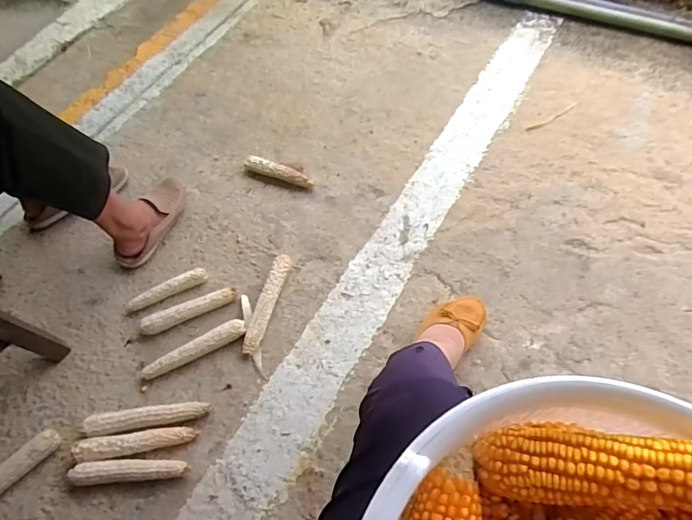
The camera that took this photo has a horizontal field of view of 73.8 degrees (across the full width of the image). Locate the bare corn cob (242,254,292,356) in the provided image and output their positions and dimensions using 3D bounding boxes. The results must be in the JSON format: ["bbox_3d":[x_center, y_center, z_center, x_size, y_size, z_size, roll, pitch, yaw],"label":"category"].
[{"bbox_3d":[-0.149,0.082,0.875,0.032,0.036,0.202,13,62,10],"label":"bare corn cob"}]

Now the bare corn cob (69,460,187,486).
[{"bbox_3d":[-0.341,0.334,0.732,0.169,0.041,0.031,-6,60,0],"label":"bare corn cob"}]

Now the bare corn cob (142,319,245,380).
[{"bbox_3d":[-0.276,0.160,0.836,0.192,0.035,0.035,-25,62,-11],"label":"bare corn cob"}]

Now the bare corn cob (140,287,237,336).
[{"bbox_3d":[-0.296,0.098,0.875,0.177,0.029,0.037,-21,61,-8],"label":"bare corn cob"}]

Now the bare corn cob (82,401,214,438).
[{"bbox_3d":[-0.333,0.264,0.776,0.193,0.033,0.038,-9,60,-2],"label":"bare corn cob"}]

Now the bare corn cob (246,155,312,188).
[{"bbox_3d":[-0.153,-0.196,1.043,0.157,0.031,0.034,20,64,14],"label":"bare corn cob"}]

